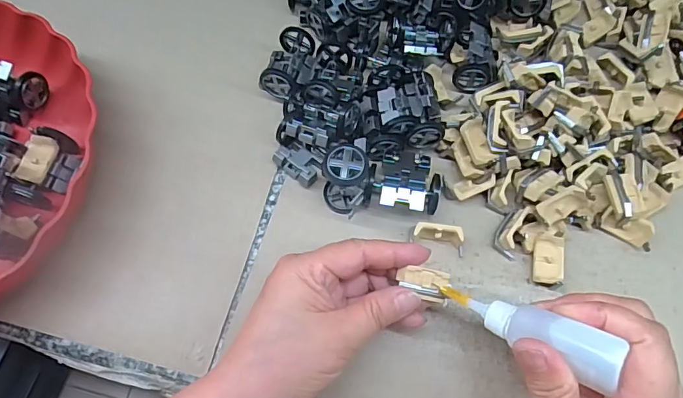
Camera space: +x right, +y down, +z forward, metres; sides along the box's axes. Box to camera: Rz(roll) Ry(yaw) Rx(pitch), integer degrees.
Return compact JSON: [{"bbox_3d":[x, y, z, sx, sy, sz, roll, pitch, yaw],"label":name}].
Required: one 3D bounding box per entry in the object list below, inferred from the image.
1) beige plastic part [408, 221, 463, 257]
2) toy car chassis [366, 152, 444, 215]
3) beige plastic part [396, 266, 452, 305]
[{"bbox_3d":[0.063,0.024,0.308,0.035,0.016,0.013,14,67,6],"label":"beige plastic part"},{"bbox_3d":[0.042,-0.011,0.317,0.049,0.026,0.044,8,66,3],"label":"toy car chassis"},{"bbox_3d":[0.046,0.048,0.273,0.031,0.012,0.018,17,77,-14],"label":"beige plastic part"}]

